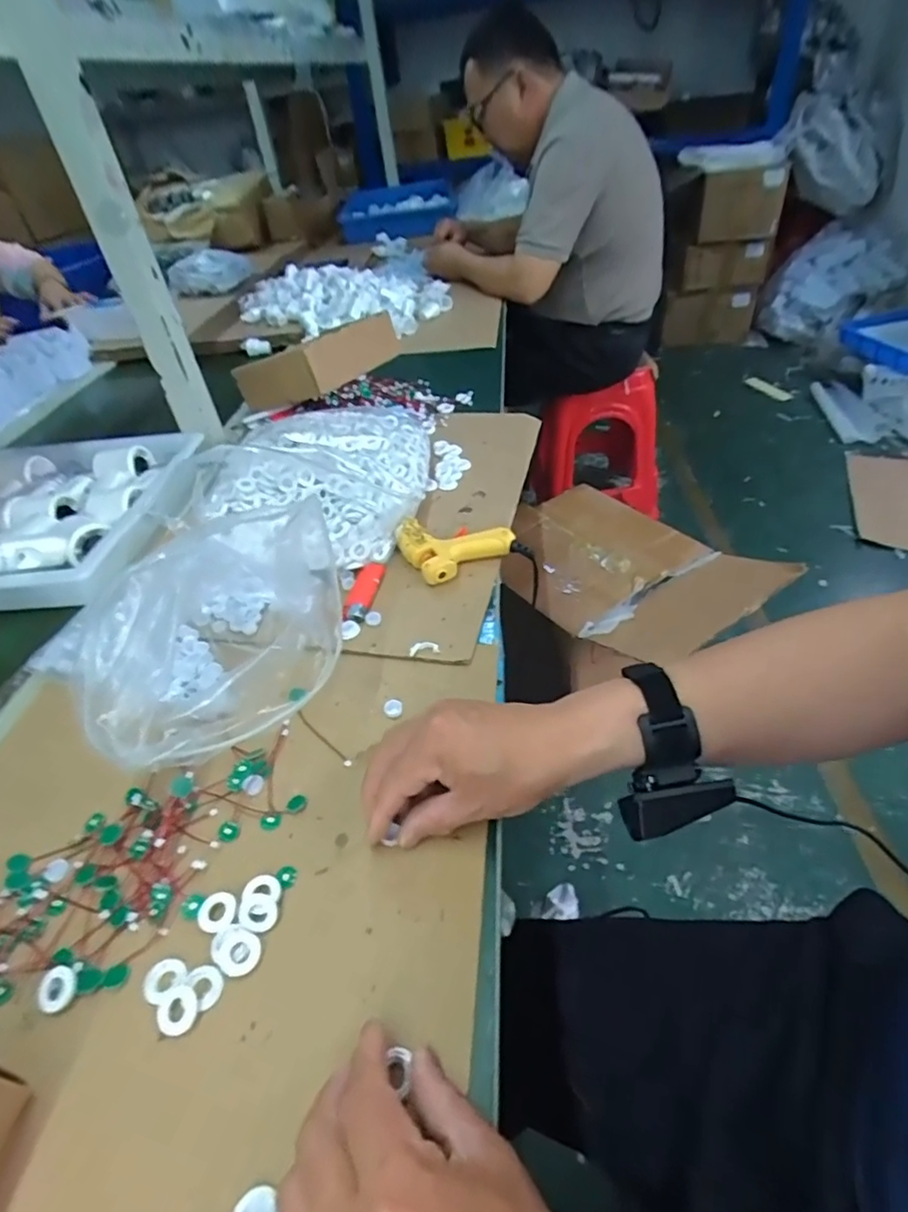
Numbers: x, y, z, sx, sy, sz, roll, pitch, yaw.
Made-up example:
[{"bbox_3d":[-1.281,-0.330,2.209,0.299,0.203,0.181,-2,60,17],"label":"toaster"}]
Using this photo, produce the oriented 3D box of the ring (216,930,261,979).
[{"bbox_3d":[-0.128,0.205,0.351,0.025,0.004,0.023,-4,42,3],"label":"ring"}]

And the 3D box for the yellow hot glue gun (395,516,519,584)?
[{"bbox_3d":[-0.004,-0.069,0.626,0.100,0.027,0.092,-28,46,-22],"label":"yellow hot glue gun"}]

